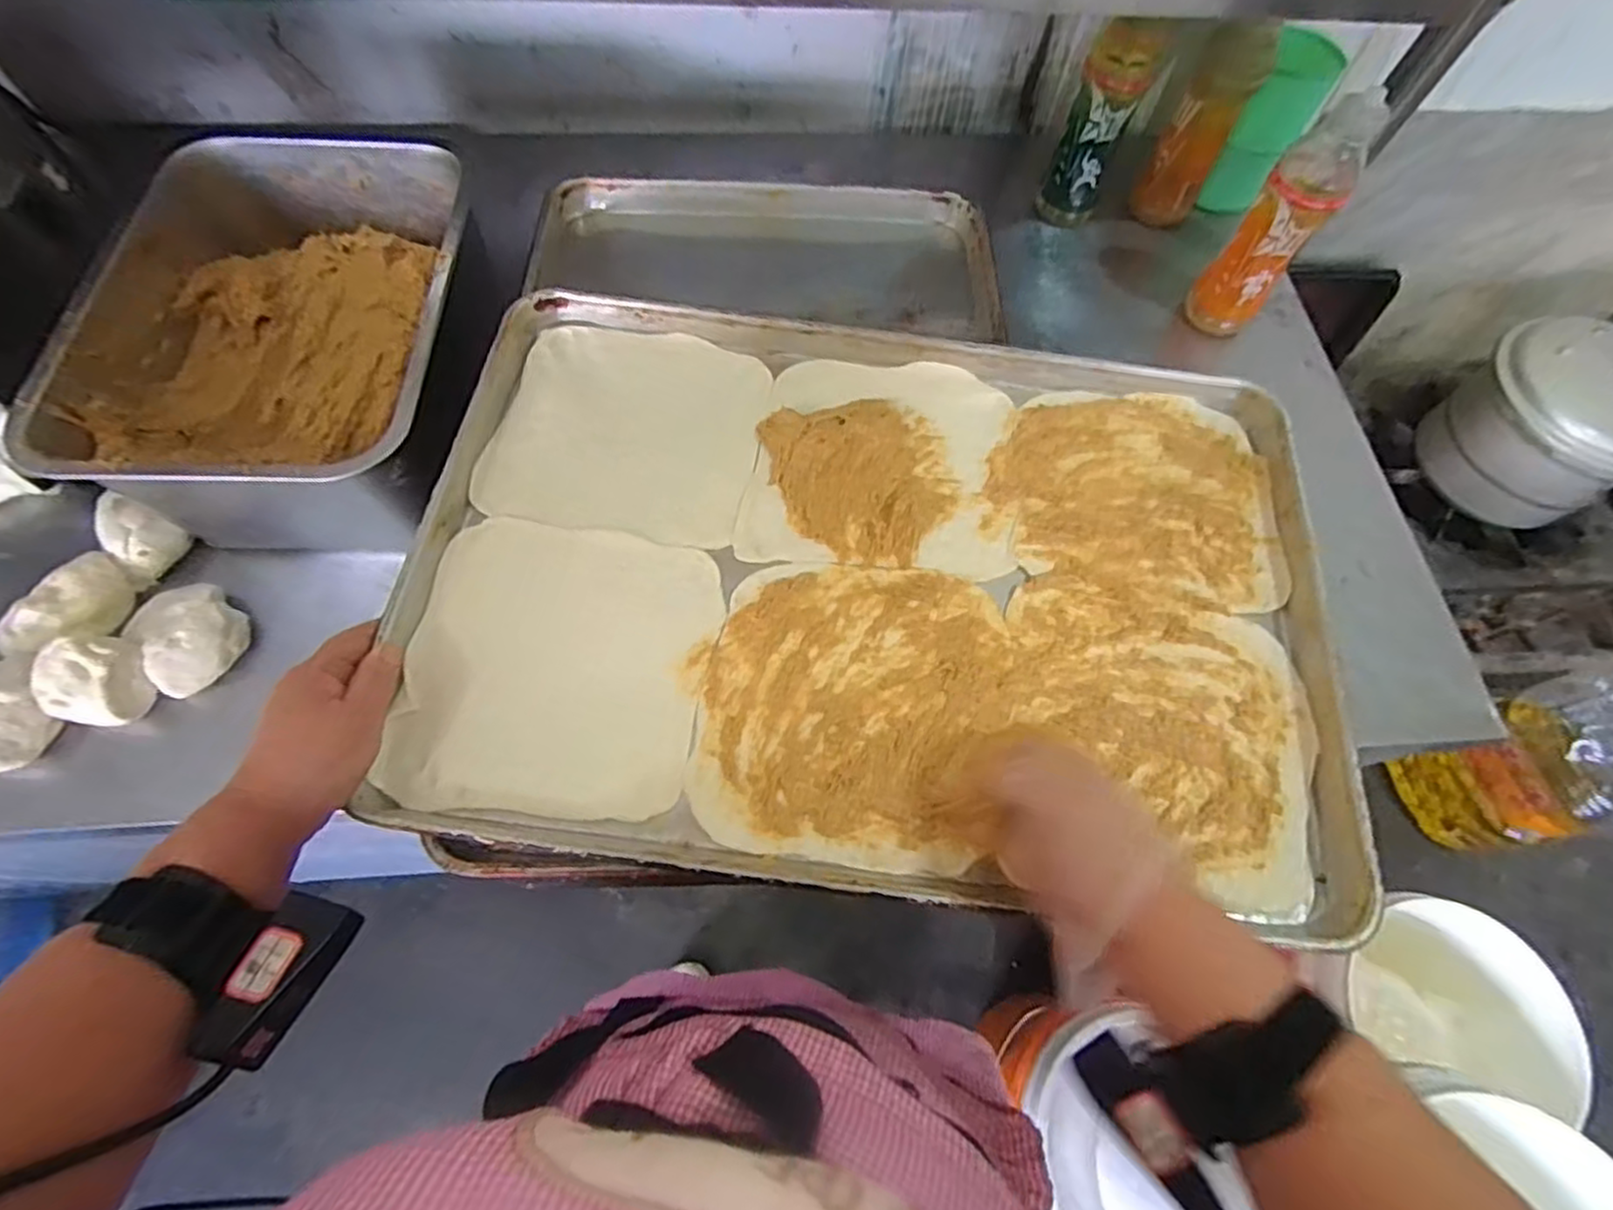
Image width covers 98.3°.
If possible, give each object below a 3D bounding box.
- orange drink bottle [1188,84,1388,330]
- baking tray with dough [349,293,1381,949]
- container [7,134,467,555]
[{"bbox_3d":[0.455,-0.363,0.673,0.068,0.206,0.064,43,70,15],"label":"orange drink bottle"},{"bbox_3d":[0.048,-0.026,0.480,0.595,0.032,0.393,7,66,0],"label":"baking tray with dough"},{"bbox_3d":[-0.410,-0.219,0.600,0.256,0.157,0.349,1,66,-3],"label":"container"}]

